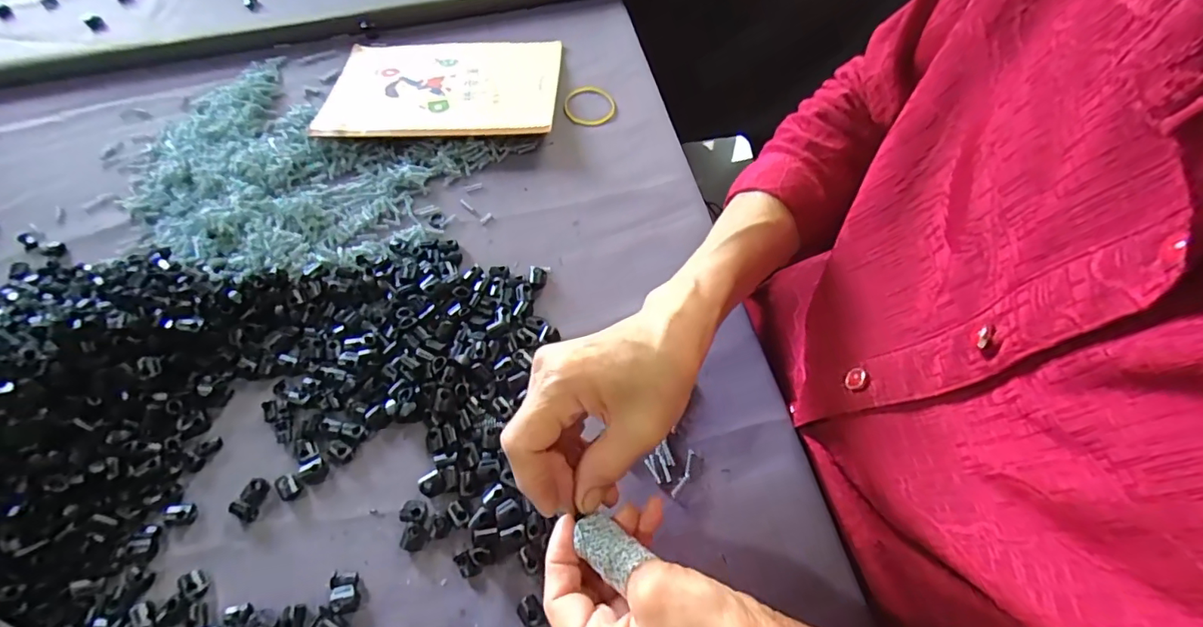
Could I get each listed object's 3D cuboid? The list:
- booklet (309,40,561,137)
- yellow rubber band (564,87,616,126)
[{"bbox_3d":[-0.144,-0.212,0.485,0.204,0.008,0.143,0,55,2],"label":"booklet"},{"bbox_3d":[-0.010,-0.188,0.477,0.044,0.004,0.048,-1,61,2],"label":"yellow rubber band"}]

